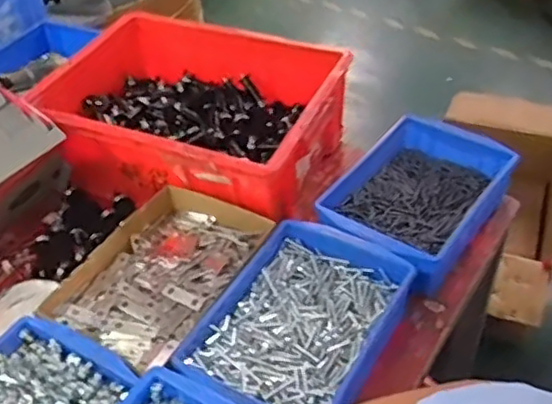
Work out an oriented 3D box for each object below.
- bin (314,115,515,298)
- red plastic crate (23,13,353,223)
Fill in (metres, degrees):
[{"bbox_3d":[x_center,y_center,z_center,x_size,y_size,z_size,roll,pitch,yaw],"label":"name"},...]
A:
[{"bbox_3d":[0.177,-0.007,0.860,0.193,0.066,0.262,27,50,28],"label":"bin"},{"bbox_3d":[-0.133,-0.133,0.977,0.426,0.138,0.305,15,46,18],"label":"red plastic crate"}]

